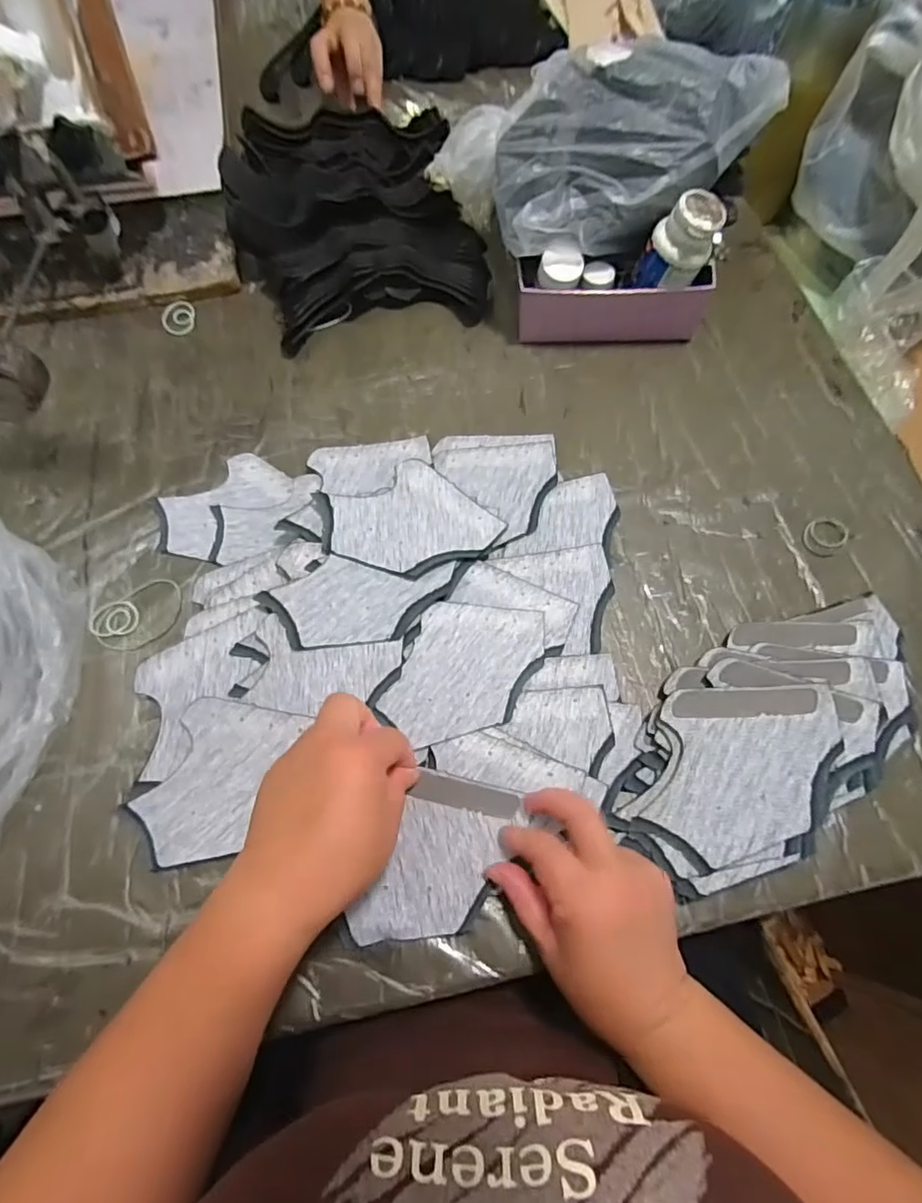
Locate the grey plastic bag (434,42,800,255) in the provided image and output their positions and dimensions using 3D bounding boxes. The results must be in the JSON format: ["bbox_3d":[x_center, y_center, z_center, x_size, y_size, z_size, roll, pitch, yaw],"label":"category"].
[{"bbox_3d":[0.110,-0.362,0.461,0.266,0.095,0.118,1,68,0],"label":"grey plastic bag"}]

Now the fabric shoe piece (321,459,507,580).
[{"bbox_3d":[-0.043,-0.066,0.458,0.126,0.006,0.099,-25,65,-14],"label":"fabric shoe piece"}]

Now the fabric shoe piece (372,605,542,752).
[{"bbox_3d":[0.002,0.047,0.415,0.085,0.005,0.123,32,72,11],"label":"fabric shoe piece"}]

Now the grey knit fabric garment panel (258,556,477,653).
[{"bbox_3d":[-0.071,-0.001,0.433,0.147,0.012,0.067,-5,69,-2],"label":"grey knit fabric garment panel"}]

